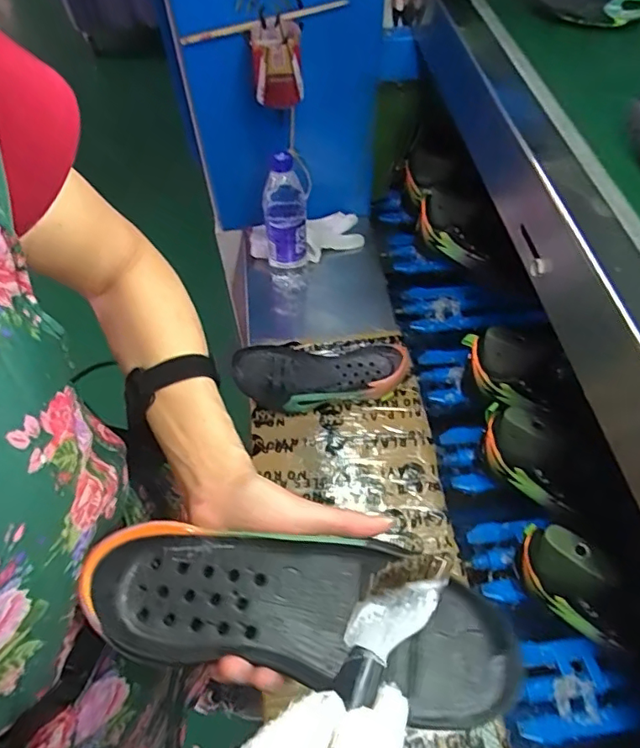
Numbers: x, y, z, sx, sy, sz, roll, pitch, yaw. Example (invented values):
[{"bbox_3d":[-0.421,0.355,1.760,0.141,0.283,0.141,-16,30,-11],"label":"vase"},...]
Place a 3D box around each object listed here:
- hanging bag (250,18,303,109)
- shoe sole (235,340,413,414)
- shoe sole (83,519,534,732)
[{"bbox_3d":[-0.058,-0.419,0.724,0.064,0.088,0.075,-3,55,1],"label":"hanging bag"},{"bbox_3d":[-0.002,0.001,0.758,0.243,0.046,0.105,-1,55,2],"label":"shoe sole"},{"bbox_3d":[-0.011,0.134,0.304,0.237,0.043,0.083,10,56,4],"label":"shoe sole"}]

